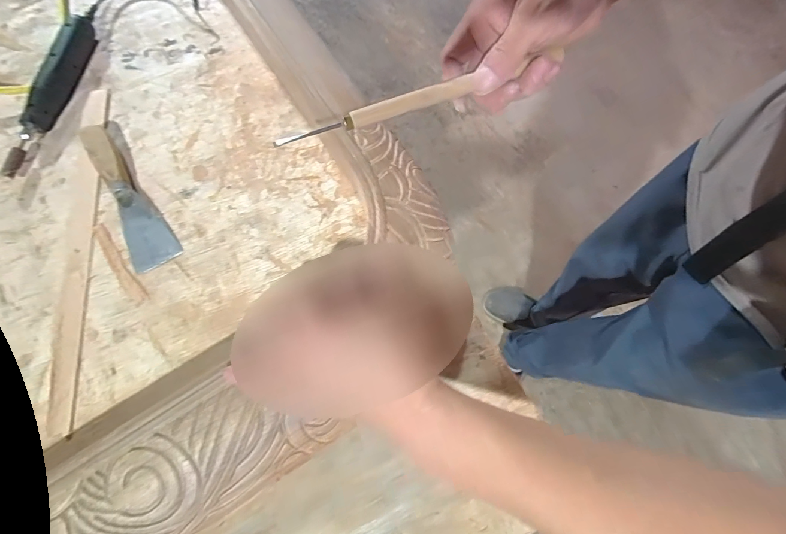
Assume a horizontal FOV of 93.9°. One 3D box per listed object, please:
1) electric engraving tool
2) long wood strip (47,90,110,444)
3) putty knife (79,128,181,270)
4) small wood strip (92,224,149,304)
[{"bbox_3d":[-0.368,-0.186,0.396,0.022,0.030,0.195,10,74,4],"label":"electric engraving tool"},{"bbox_3d":[-0.306,-0.025,0.363,0.024,0.004,0.356,-8,74,-2],"label":"long wood strip"},{"bbox_3d":[-0.266,-0.073,0.363,0.043,0.023,0.163,-31,76,-8],"label":"putty knife"},{"bbox_3d":[-0.266,-0.004,0.353,0.015,0.004,0.096,-38,77,-10],"label":"small wood strip"}]

